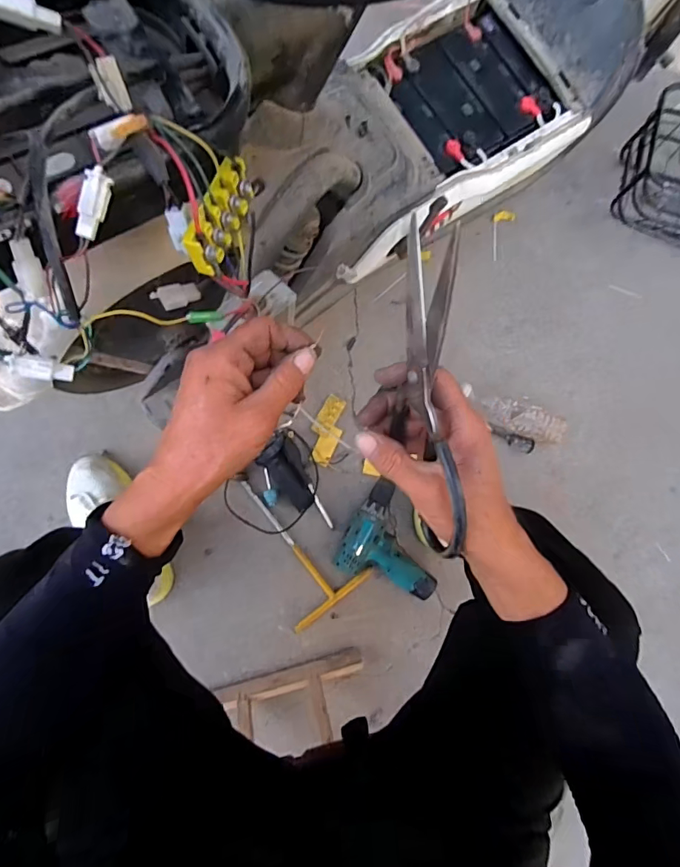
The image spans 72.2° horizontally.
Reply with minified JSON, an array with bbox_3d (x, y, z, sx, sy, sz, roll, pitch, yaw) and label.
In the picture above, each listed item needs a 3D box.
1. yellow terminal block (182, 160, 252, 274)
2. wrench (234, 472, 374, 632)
[{"bbox_3d":[-0.091,-0.159,0.340,0.018,0.047,0.078,19,73,17],"label":"yellow terminal block"},{"bbox_3d":[-0.090,0.194,0.865,0.167,0.021,0.292,-35,92,-9],"label":"wrench"}]

